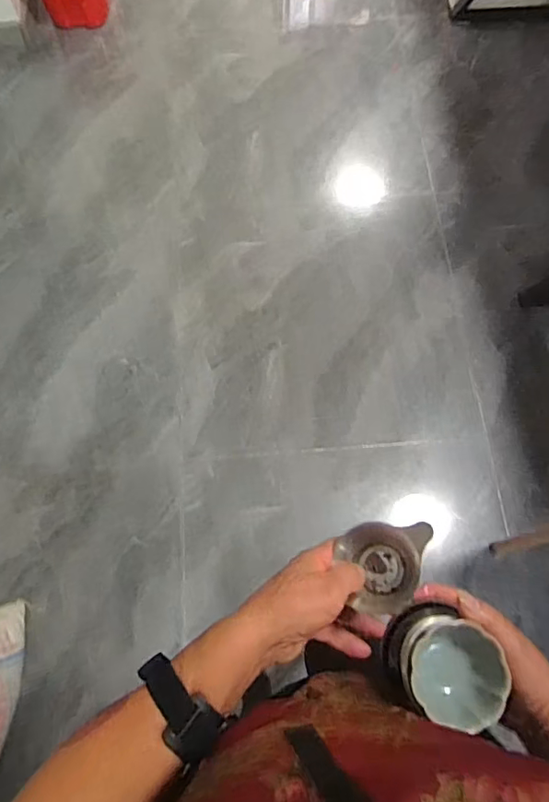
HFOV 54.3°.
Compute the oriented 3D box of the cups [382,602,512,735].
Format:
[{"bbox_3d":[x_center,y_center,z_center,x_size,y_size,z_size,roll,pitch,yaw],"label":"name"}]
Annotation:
[{"bbox_3d":[0.141,0.218,0.438,0.086,0.065,0.077,21,70,8],"label":"cups"}]

